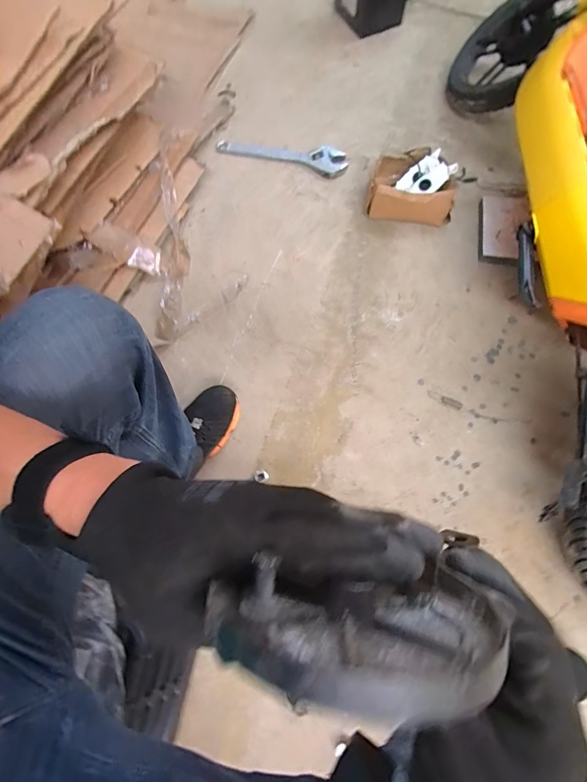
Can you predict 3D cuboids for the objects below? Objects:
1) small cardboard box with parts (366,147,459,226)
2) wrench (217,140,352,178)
[{"bbox_3d":[0.289,-0.507,0.912,0.206,0.085,0.174,6,71,2],"label":"small cardboard box with parts"},{"bbox_3d":[-0.031,-0.640,0.985,0.347,0.030,0.070,16,72,5],"label":"wrench"}]

